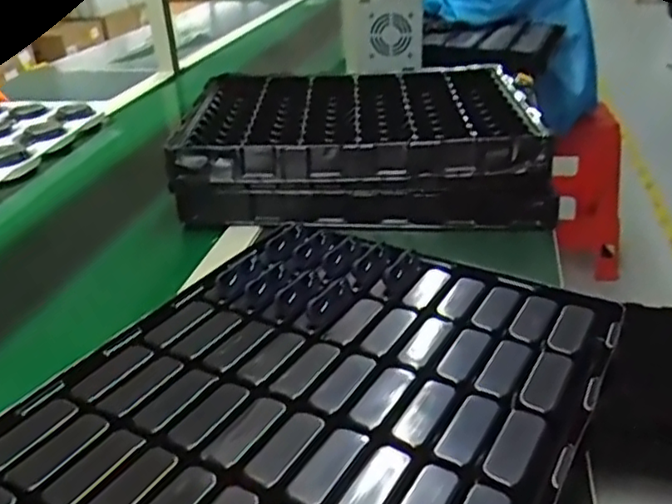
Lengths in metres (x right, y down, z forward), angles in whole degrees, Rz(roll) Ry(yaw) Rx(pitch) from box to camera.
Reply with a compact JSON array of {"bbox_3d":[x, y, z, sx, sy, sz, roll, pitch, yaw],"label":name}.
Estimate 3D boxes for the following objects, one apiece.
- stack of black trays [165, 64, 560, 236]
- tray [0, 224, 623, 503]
[{"bbox_3d":[0.038,-0.158,0.929,0.458,0.110,0.365,1,29,6],"label":"stack of black trays"},{"bbox_3d":[-0.026,0.118,0.454,0.342,0.054,0.467,12,33,31],"label":"tray"}]

